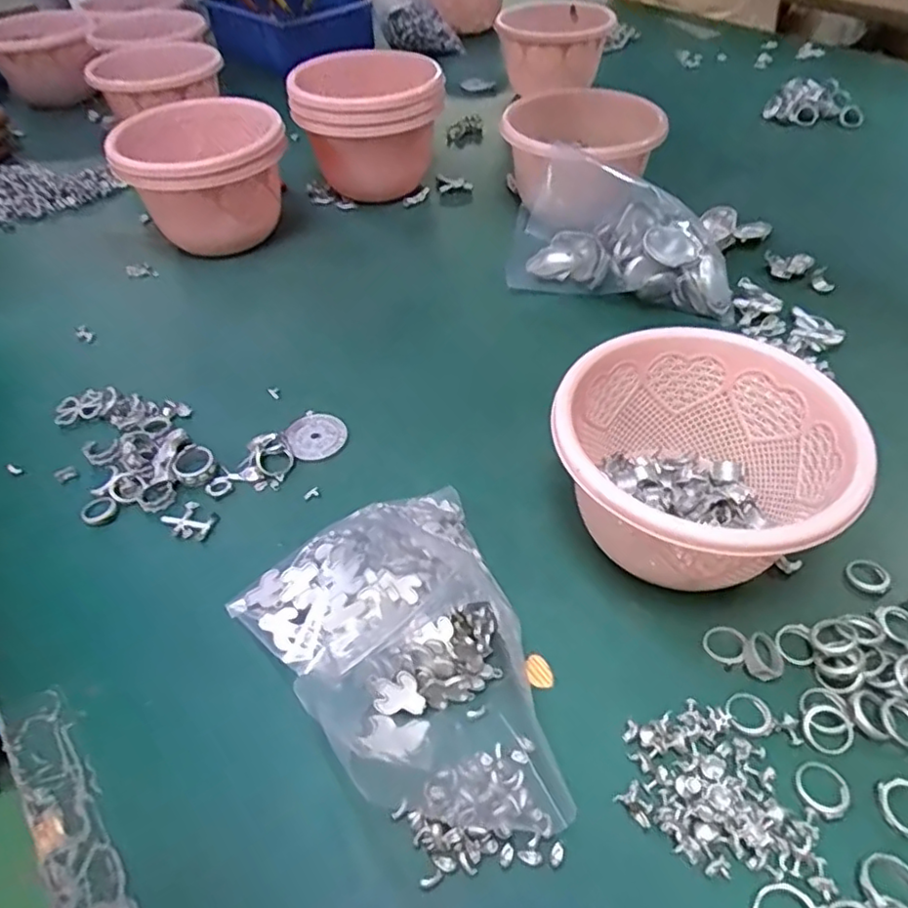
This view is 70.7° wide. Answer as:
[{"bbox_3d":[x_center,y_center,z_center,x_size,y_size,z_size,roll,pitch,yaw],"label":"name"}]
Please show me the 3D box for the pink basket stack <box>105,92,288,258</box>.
[{"bbox_3d":[-0.232,-0.258,0.618,0.149,0.110,0.145,-3,48,1],"label":"pink basket stack"}]

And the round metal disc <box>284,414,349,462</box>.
[{"bbox_3d":[-0.097,-0.014,0.452,0.040,0.007,0.039,-2,48,2],"label":"round metal disc"}]

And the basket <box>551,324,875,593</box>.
[{"bbox_3d":[0.133,0.006,0.357,0.143,0.086,0.137,17,51,18],"label":"basket"}]

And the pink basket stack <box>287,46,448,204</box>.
[{"bbox_3d":[-0.082,-0.331,0.670,0.145,0.133,0.133,-7,48,-2],"label":"pink basket stack"}]

